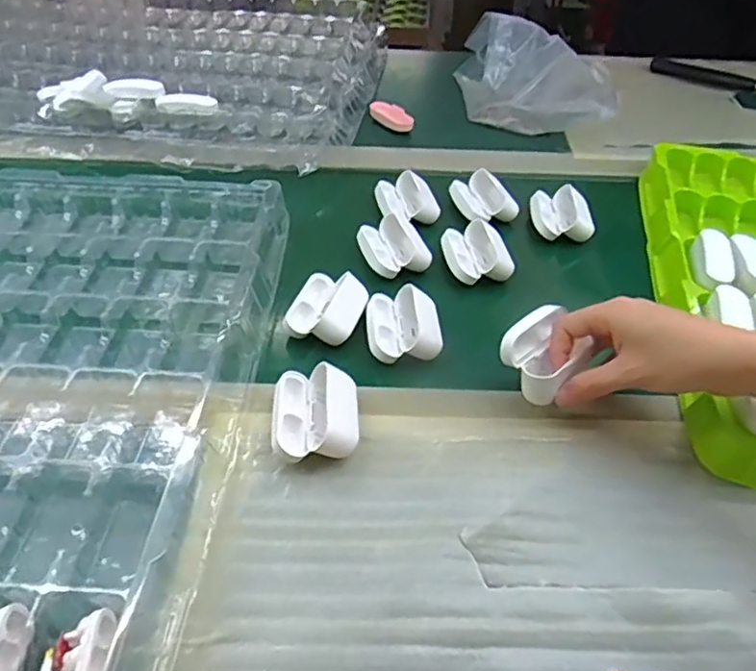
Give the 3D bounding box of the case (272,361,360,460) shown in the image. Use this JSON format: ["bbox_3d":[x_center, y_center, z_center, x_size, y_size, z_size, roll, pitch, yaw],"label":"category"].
[{"bbox_3d":[-0.040,0.051,0.397,0.053,0.029,0.064,-1,45,-3],"label":"case"}]

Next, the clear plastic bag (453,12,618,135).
[{"bbox_3d":[0.185,-0.297,0.707,0.185,0.100,0.128,13,46,11],"label":"clear plastic bag"}]

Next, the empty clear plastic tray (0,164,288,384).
[{"bbox_3d":[-0.326,-0.060,0.492,0.481,0.035,0.236,4,45,2],"label":"empty clear plastic tray"}]

